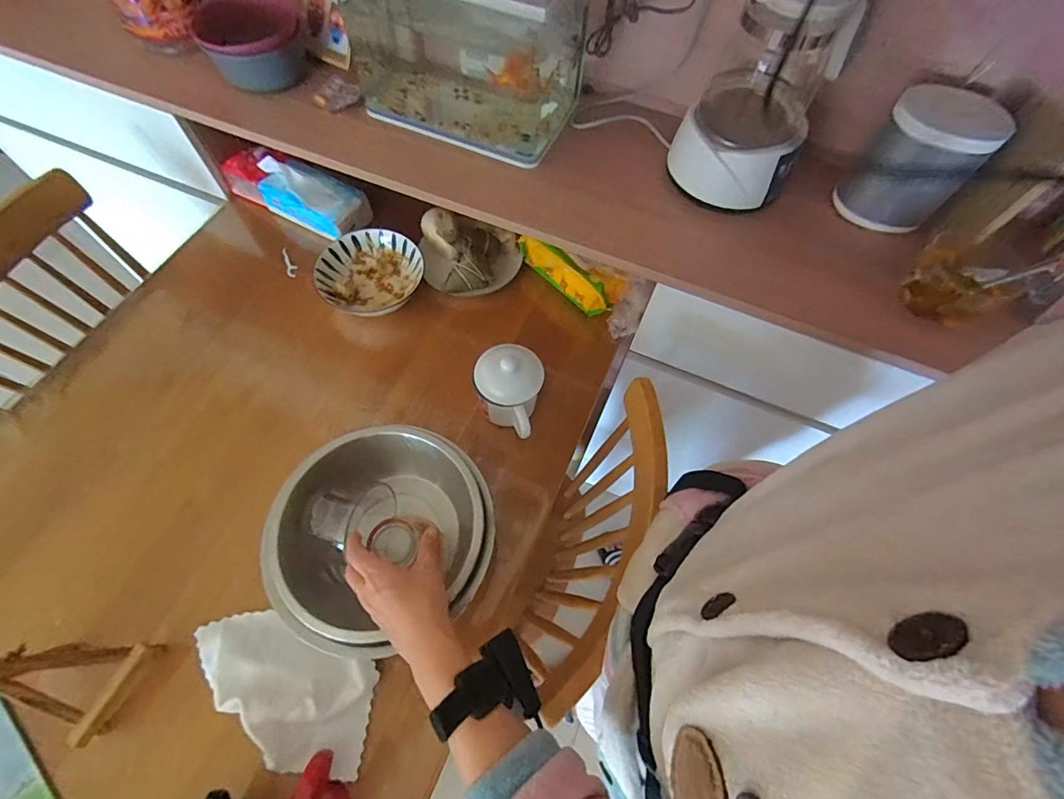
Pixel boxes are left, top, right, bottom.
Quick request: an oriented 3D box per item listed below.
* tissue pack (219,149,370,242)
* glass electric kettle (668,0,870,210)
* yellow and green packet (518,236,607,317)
[{"bbox_3d":[-0.426,-0.378,0.833,0.279,0.092,0.083,27,65,10],"label":"tissue pack"},{"bbox_3d":[0.290,-0.384,0.588,0.155,0.239,0.158,26,65,10],"label":"glass electric kettle"},{"bbox_3d":[0.050,-0.211,0.776,0.020,0.072,0.186,-40,72,-20],"label":"yellow and green packet"}]

